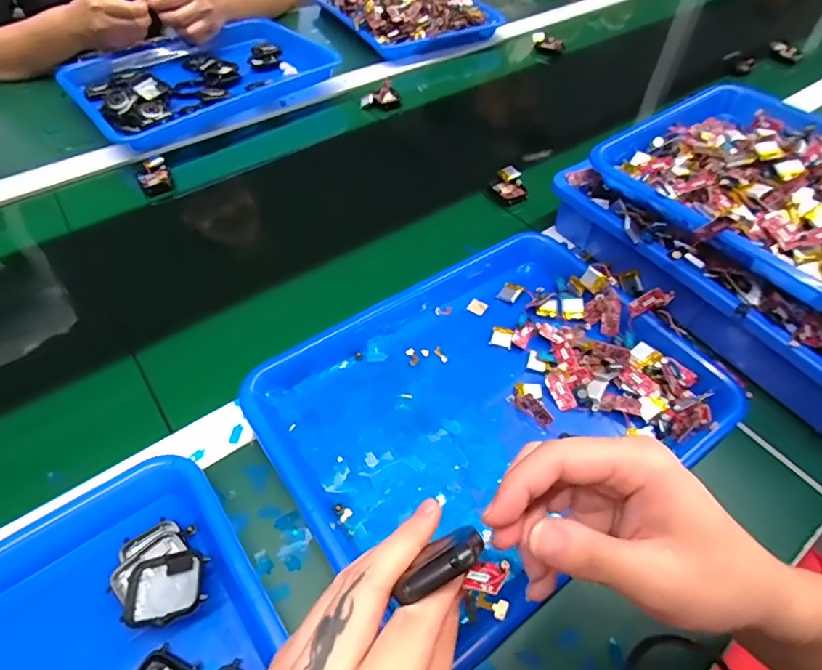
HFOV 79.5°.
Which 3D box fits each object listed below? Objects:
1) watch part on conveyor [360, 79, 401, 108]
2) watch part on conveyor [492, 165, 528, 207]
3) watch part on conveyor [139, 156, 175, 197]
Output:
[{"bbox_3d":[-0.044,-0.345,0.708,0.059,0.029,0.028,-9,54,-8],"label":"watch part on conveyor"},{"bbox_3d":[0.117,-0.178,0.593,0.035,0.014,0.053,-24,62,4],"label":"watch part on conveyor"},{"bbox_3d":[-0.305,-0.188,0.588,0.035,0.018,0.045,-23,57,-18],"label":"watch part on conveyor"}]

